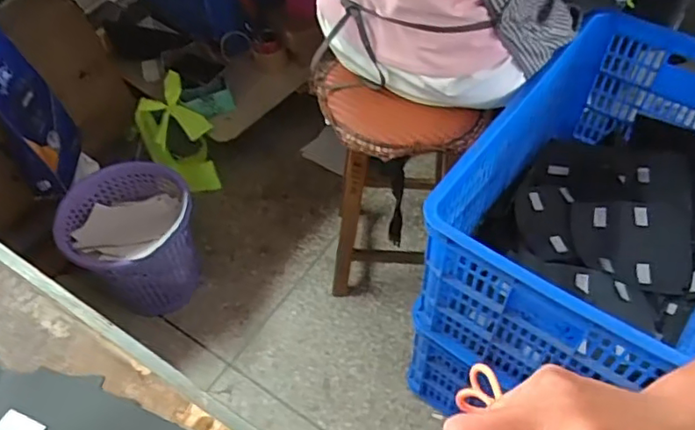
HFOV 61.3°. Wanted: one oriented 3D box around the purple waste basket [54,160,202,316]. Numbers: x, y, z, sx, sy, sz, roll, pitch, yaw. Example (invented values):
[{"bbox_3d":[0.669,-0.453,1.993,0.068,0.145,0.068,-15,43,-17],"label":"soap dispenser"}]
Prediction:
[{"bbox_3d":[-0.477,0.070,1.341,0.281,0.301,0.316,-24,56,-17],"label":"purple waste basket"}]

